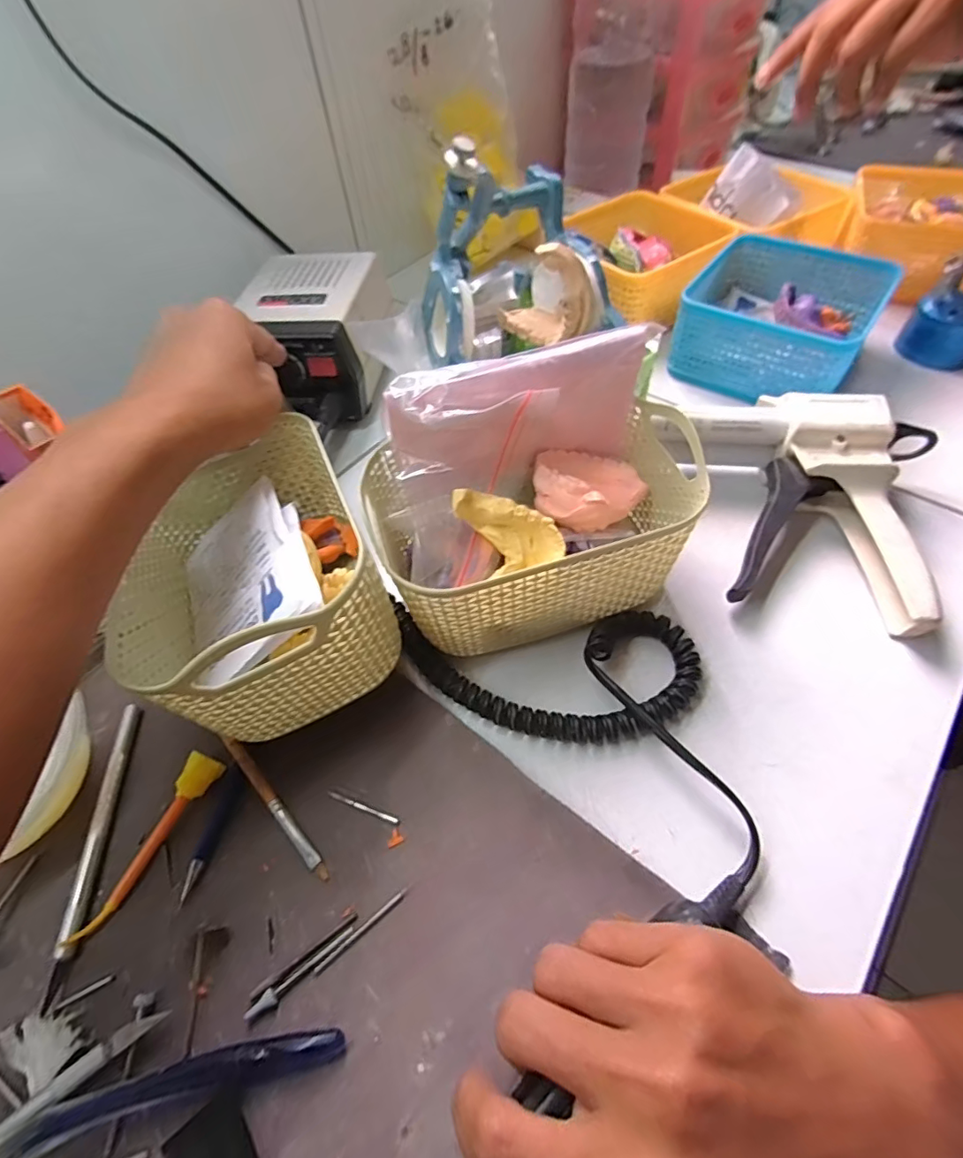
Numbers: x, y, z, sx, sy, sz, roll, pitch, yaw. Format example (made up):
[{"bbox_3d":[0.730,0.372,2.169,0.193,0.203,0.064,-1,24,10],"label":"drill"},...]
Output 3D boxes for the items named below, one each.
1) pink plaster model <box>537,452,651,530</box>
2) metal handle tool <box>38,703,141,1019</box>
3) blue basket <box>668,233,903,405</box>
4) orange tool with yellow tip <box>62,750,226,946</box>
[{"bbox_3d":[0.059,-0.060,0.304,0.063,0.024,0.060,-2,53,2],"label":"pink plaster model"},{"bbox_3d":[-0.188,0.124,0.256,0.009,0.009,0.130,-6,53,-1],"label":"metal handle tool"},{"bbox_3d":[0.240,-0.211,0.425,0.124,0.061,0.133,30,60,23],"label":"blue basket"},{"bbox_3d":[-0.158,0.126,0.249,0.013,0.015,0.088,19,57,17],"label":"orange tool with yellow tip"}]

